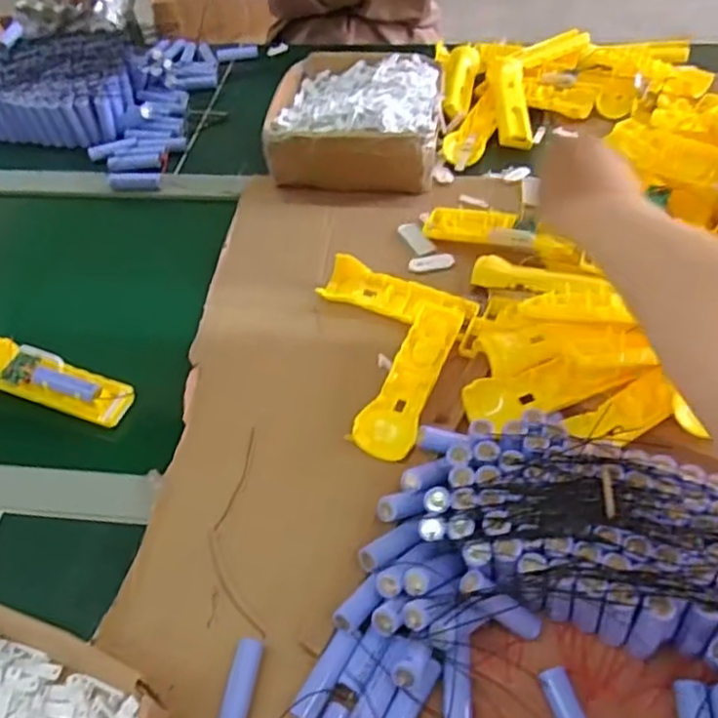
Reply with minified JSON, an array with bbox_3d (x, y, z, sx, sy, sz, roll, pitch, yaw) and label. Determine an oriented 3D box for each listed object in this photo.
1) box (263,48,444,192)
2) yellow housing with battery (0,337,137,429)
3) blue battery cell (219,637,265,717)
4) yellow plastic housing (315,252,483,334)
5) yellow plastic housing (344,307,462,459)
[{"bbox_3d":[-0.002,-0.318,0.846,0.206,0.092,0.233,4,51,7],"label":"box"},{"bbox_3d":[-0.295,0.022,0.630,0.159,0.032,0.053,12,52,13],"label":"yellow housing with battery"},{"bbox_3d":[-0.080,0.223,0.437,0.017,0.013,0.068,4,51,7],"label":"blue battery cell"},{"bbox_3d":[0.040,-0.065,0.670,0.162,0.020,0.044,20,55,19],"label":"yellow plastic housing"},{"bbox_3d":[0.049,0.015,0.598,0.049,0.017,0.177,16,53,16],"label":"yellow plastic housing"}]

